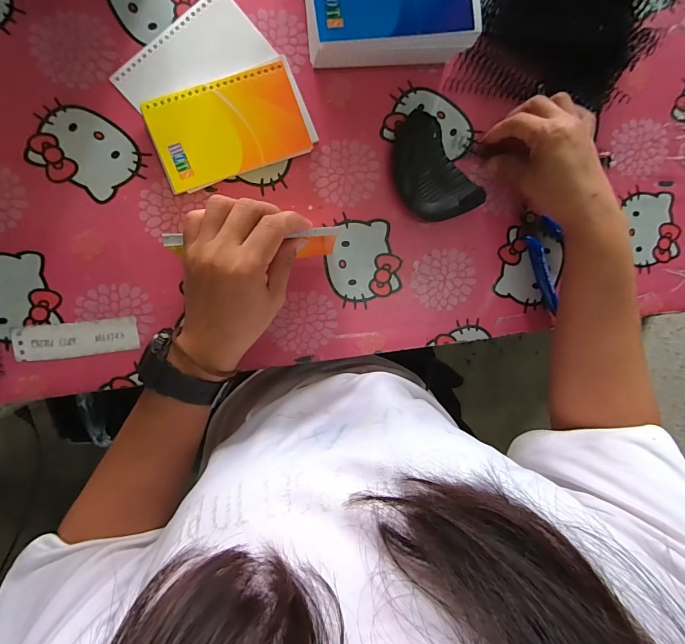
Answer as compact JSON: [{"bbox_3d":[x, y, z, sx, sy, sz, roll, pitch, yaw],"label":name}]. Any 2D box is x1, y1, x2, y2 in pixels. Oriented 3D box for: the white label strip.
[{"bbox_3d":[-0.247,0.016,0.343,0.106,0.004,0.032,-6,96,-7],"label":"white label strip"}]

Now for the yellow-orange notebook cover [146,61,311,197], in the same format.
[{"bbox_3d":[-0.102,-0.176,0.337,0.131,0.016,0.078,-20,97,-5],"label":"yellow-orange notebook cover"}]

